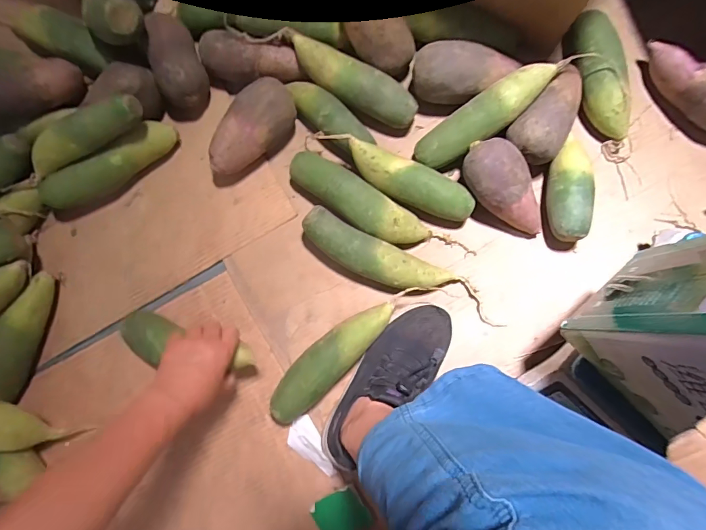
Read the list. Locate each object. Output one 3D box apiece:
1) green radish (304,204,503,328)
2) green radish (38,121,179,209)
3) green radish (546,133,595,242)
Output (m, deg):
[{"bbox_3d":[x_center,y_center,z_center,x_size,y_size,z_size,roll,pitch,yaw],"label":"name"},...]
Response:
[{"bbox_3d":[0.067,0.009,0.582,0.296,0.055,0.060,25,87,4],"label":"green radish"},{"bbox_3d":[-0.348,-0.140,0.615,0.204,0.057,0.049,-29,85,-1],"label":"green radish"},{"bbox_3d":[0.297,-0.104,0.585,0.057,0.057,0.145,2,85,2],"label":"green radish"}]

